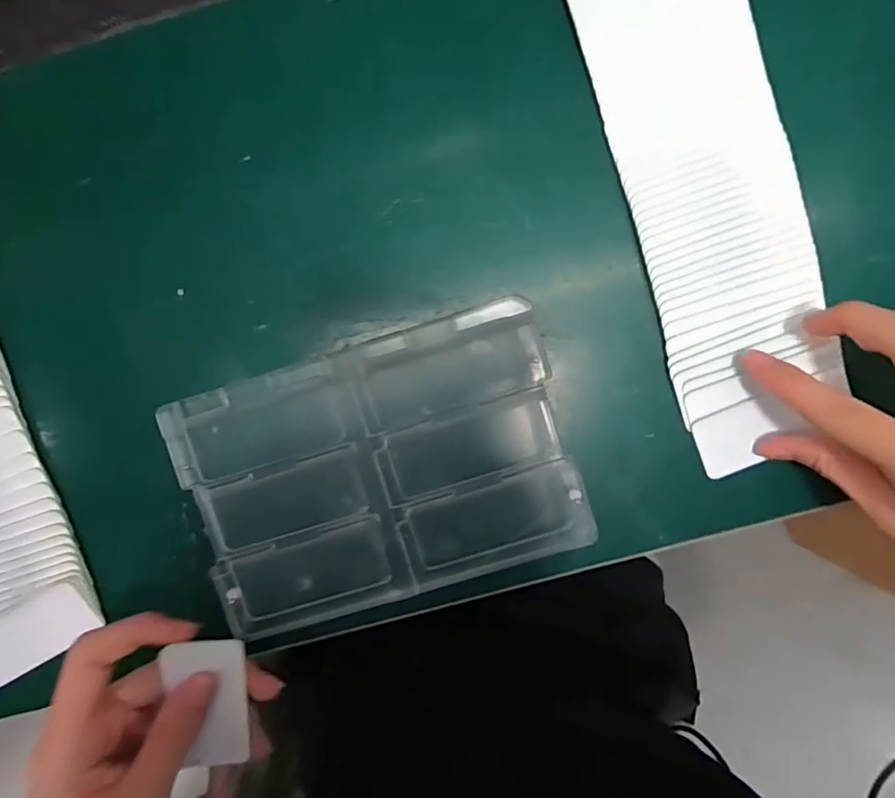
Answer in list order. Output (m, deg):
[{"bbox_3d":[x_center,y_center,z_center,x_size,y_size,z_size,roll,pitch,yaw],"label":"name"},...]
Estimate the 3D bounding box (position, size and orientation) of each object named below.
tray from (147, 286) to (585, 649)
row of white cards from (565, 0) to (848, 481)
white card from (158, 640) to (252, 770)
[{"bbox_3d":[-0.035,0.039,0.291,0.198,0.019,0.134,-17,92,3],"label":"tray"},{"bbox_3d":[0.124,-0.134,0.275,0.086,0.011,0.337,-16,94,3],"label":"row of white cards"},{"bbox_3d":[-0.117,0.150,0.266,0.036,0.004,0.073,-3,106,-19],"label":"white card"}]

